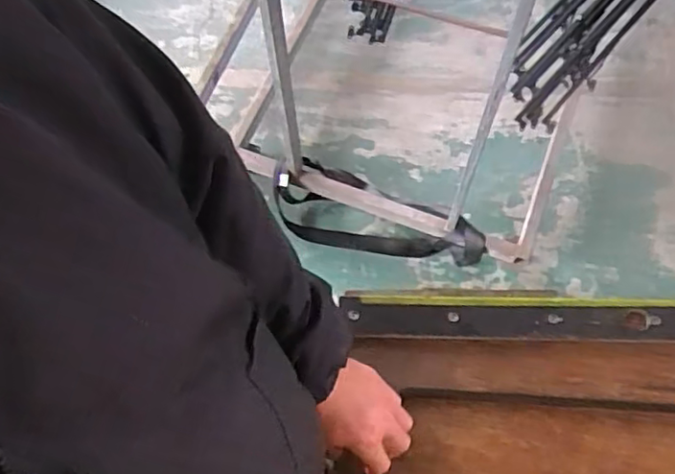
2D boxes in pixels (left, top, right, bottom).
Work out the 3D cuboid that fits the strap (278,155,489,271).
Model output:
[{"bbox_3d":[0.105,-0.049,1.561,0.542,0.154,0.149,20,69,11],"label":"strap"}]

